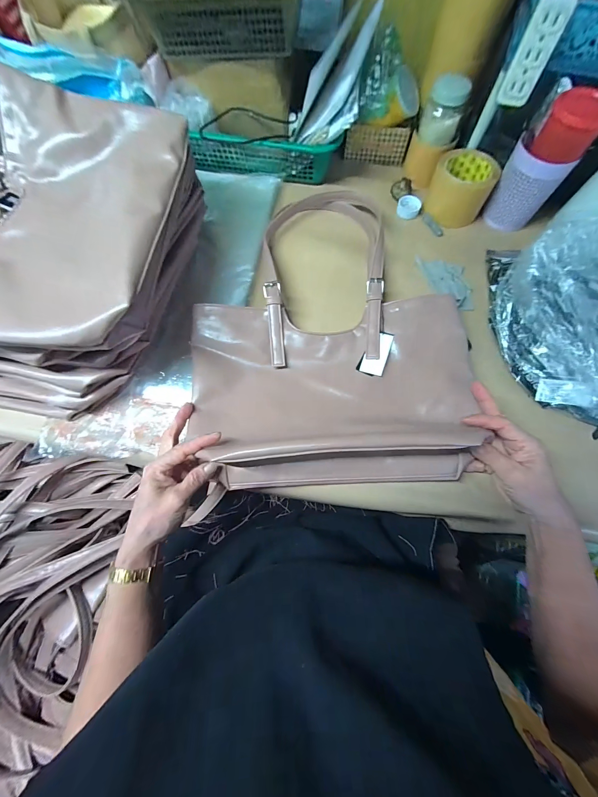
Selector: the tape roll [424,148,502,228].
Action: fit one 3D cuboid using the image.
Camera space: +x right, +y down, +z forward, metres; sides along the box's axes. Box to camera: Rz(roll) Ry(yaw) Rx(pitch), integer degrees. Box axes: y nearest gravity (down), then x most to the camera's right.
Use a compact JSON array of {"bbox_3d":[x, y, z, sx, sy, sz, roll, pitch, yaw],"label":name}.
[{"bbox_3d":[0.287,-0.372,0.528,0.100,0.073,0.100,0,70,0],"label":"tape roll"}]

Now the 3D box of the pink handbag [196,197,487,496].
[{"bbox_3d":[0.043,-0.116,0.451,0.380,0.045,0.474,-2,70,-1],"label":"pink handbag"}]

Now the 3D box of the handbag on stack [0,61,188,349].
[{"bbox_3d":[-0.298,-0.232,0.370,0.228,0.054,0.371,5,71,2],"label":"handbag on stack"}]

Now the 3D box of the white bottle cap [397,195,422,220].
[{"bbox_3d":[0.205,-0.357,0.552,0.042,0.016,0.043,0,70,0],"label":"white bottle cap"}]

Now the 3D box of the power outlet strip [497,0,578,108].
[{"bbox_3d":[0.315,-0.461,0.396,0.044,0.097,0.018,25,72,9],"label":"power outlet strip"}]

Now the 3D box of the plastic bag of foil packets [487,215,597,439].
[{"bbox_3d":[0.412,-0.107,0.400,0.240,0.112,0.280,8,71,3],"label":"plastic bag of foil packets"}]

